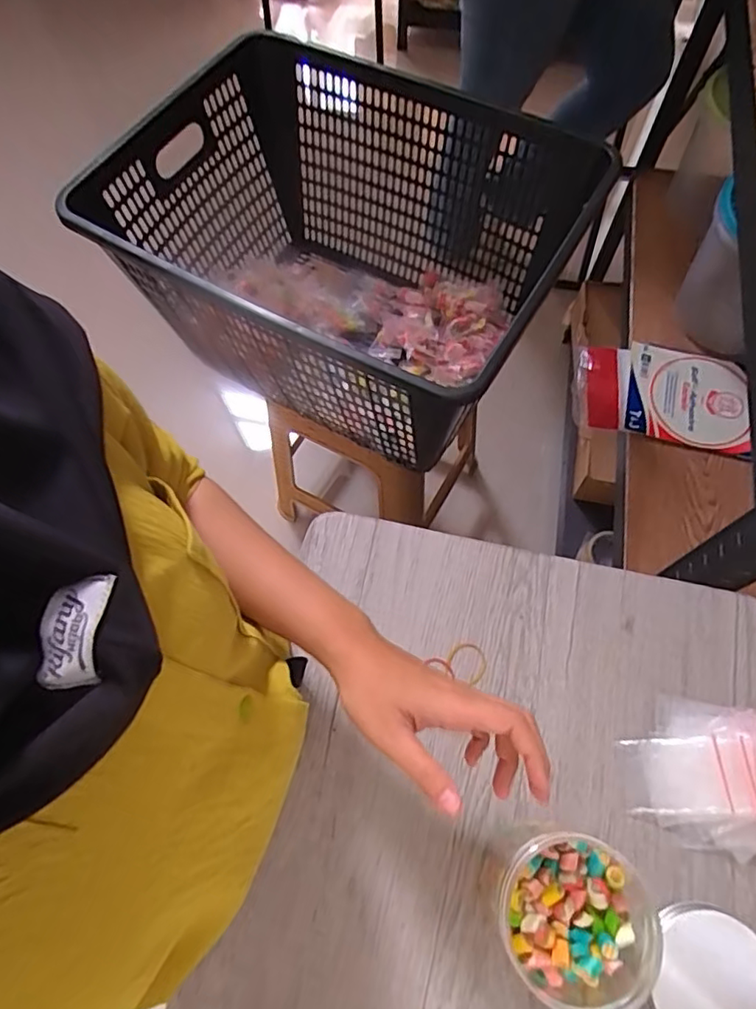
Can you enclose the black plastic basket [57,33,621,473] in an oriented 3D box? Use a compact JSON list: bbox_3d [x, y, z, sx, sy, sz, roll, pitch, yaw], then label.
[{"bbox_3d":[-0.050,-0.323,0.808,0.567,0.308,0.427,29,70,12],"label":"black plastic basket"}]

